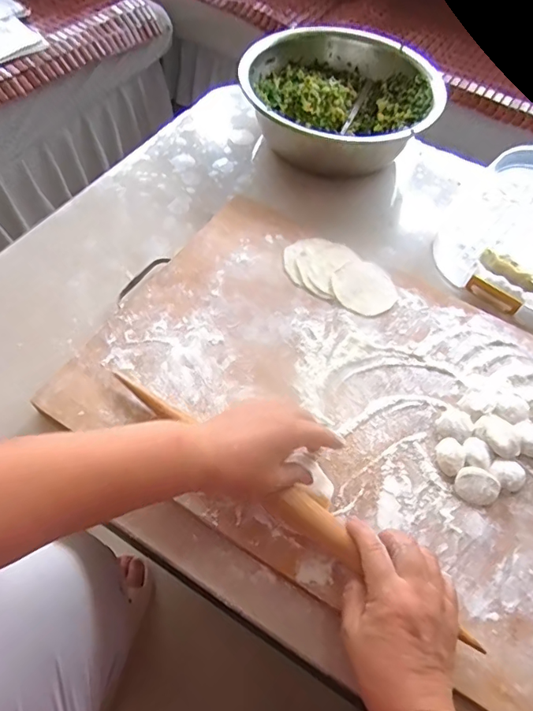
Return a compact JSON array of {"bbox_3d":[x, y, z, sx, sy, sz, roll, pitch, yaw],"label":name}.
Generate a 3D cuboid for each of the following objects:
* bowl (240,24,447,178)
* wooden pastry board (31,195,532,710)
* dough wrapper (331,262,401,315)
[{"bbox_3d":[0.103,-0.365,0.692,0.275,0.094,0.246,16,59,5],"label":"bowl"},{"bbox_3d":[0.107,0.056,0.469,0.558,0.029,0.356,28,60,12],"label":"wooden pastry board"},{"bbox_3d":[0.114,-0.078,0.545,0.070,0.004,0.072,-40,74,-20],"label":"dough wrapper"}]

